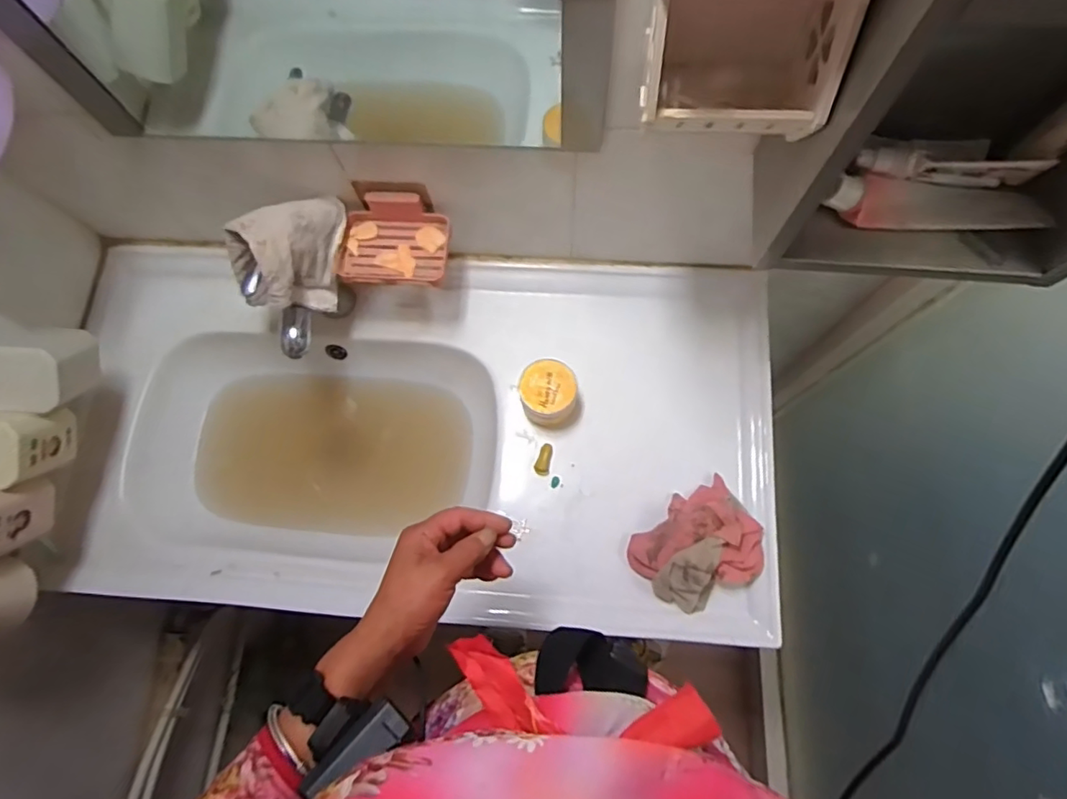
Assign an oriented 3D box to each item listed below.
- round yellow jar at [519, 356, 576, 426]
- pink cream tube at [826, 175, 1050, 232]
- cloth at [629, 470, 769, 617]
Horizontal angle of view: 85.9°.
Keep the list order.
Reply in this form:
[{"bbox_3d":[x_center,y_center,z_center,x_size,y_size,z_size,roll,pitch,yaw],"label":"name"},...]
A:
[{"bbox_3d":[0.019,-0.007,0.711,0.067,0.065,0.068,-1,74,2],"label":"round yellow jar"},{"bbox_3d":[0.338,-0.169,0.487,0.172,0.035,0.049,2,74,3],"label":"pink cream tube"},{"bbox_3d":[0.194,0.171,0.653,0.141,0.054,0.117,-38,76,-9],"label":"cloth"}]

